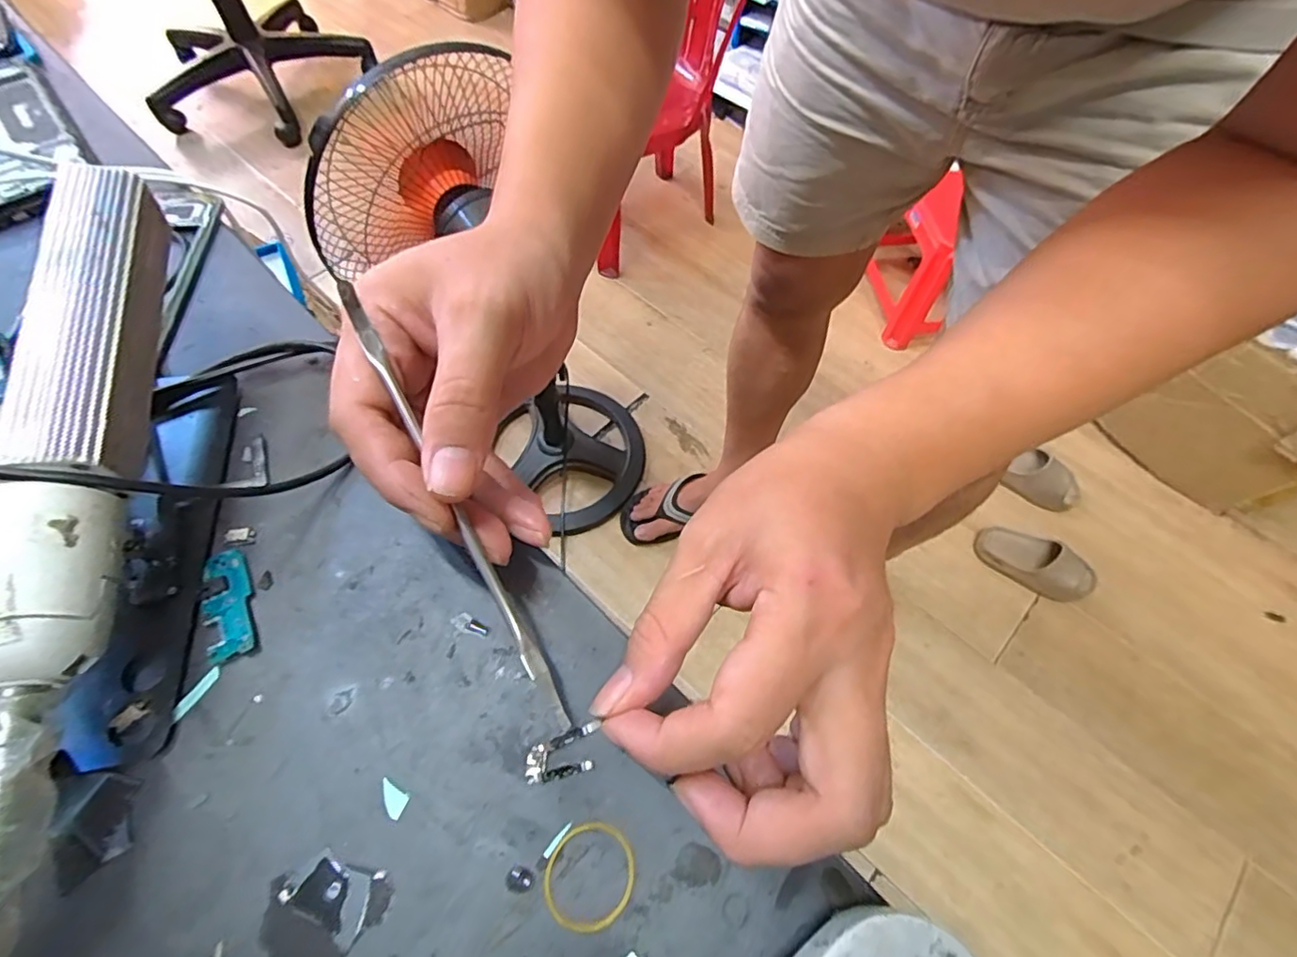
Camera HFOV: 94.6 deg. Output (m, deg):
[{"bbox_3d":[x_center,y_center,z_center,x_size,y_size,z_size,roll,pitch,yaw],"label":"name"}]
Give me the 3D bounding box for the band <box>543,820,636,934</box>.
[{"bbox_3d":[-0.019,0.125,0.188,0.027,0.004,0.030,22,63,11],"label":"band"}]

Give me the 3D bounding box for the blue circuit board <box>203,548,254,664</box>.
[{"bbox_3d":[-0.160,0.047,0.227,0.015,0.004,0.043,-20,64,-11],"label":"blue circuit board"}]

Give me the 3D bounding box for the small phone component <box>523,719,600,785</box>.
[{"bbox_3d":[-0.029,0.094,0.205,0.026,0.004,0.015,-11,62,-7],"label":"small phone component"}]

